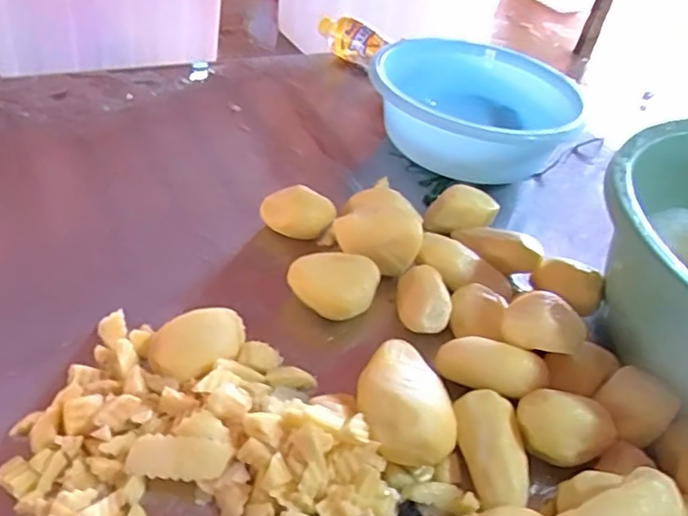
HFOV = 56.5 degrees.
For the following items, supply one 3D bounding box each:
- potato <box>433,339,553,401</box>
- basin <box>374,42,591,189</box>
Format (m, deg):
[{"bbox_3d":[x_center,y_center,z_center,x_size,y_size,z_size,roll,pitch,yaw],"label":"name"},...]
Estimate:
[{"bbox_3d":[0.121,0.090,0.529,0.089,0.029,0.033,8,42,22],"label":"potato"},{"bbox_3d":[0.164,-0.191,0.822,0.250,0.102,0.263,7,41,-6],"label":"basin"}]

